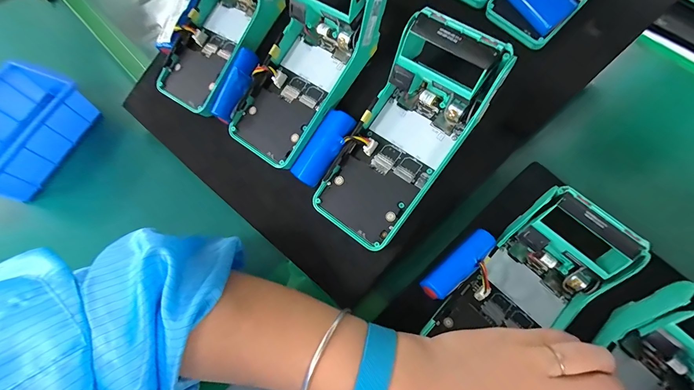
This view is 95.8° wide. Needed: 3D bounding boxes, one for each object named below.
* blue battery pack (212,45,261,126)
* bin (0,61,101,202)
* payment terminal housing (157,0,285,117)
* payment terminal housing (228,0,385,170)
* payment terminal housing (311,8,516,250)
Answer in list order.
[{"bbox_3d":[-0.100,-0.098,0.284,0.021,0.018,0.067,28,93,12],"label":"blue battery pack"},{"bbox_3d":[-0.356,-0.065,0.337,0.098,0.057,0.153,21,71,10],"label":"bin"},{"bbox_3d":[-0.120,-0.161,0.300,0.085,0.059,0.163,40,105,16],"label":"payment terminal housing"},{"bbox_3d":[-0.036,-0.113,0.283,0.087,0.068,0.170,39,108,15],"label":"payment terminal housing"},{"bbox_3d":[0.046,-0.043,0.252,0.080,0.057,0.173,39,113,15],"label":"payment terminal housing"}]

